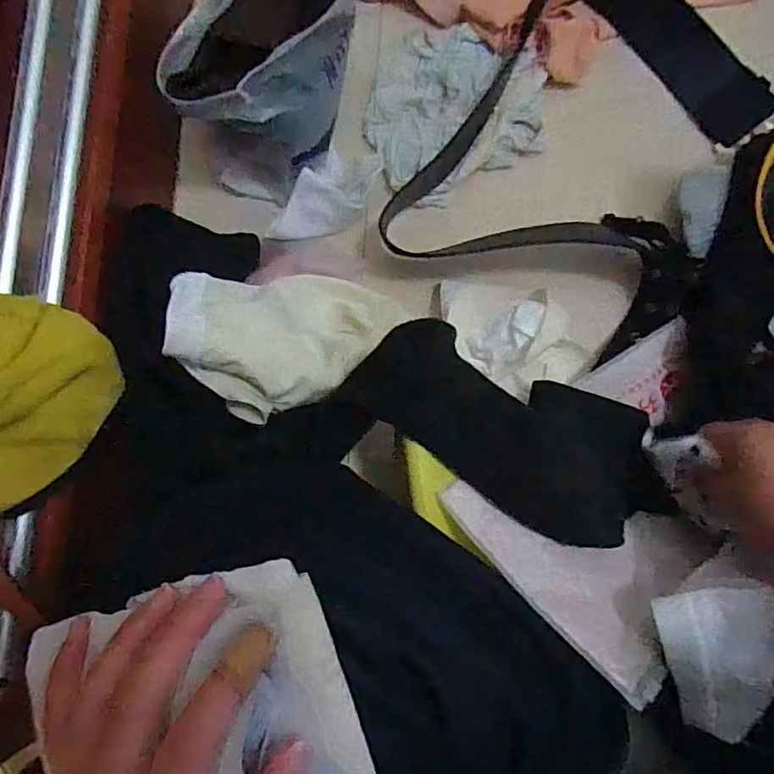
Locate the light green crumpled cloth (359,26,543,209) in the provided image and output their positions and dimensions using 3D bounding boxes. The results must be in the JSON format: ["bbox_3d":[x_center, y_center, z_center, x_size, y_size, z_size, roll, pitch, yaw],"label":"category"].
[{"bbox_3d":[0.054,-0.248,0.491,0.151,0.030,0.146,-31,81,2],"label":"light green crumpled cloth"}]

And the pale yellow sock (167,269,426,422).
[{"bbox_3d":[-0.074,-0.031,0.442,0.202,0.069,0.104,11,57,-33],"label":"pale yellow sock"}]

